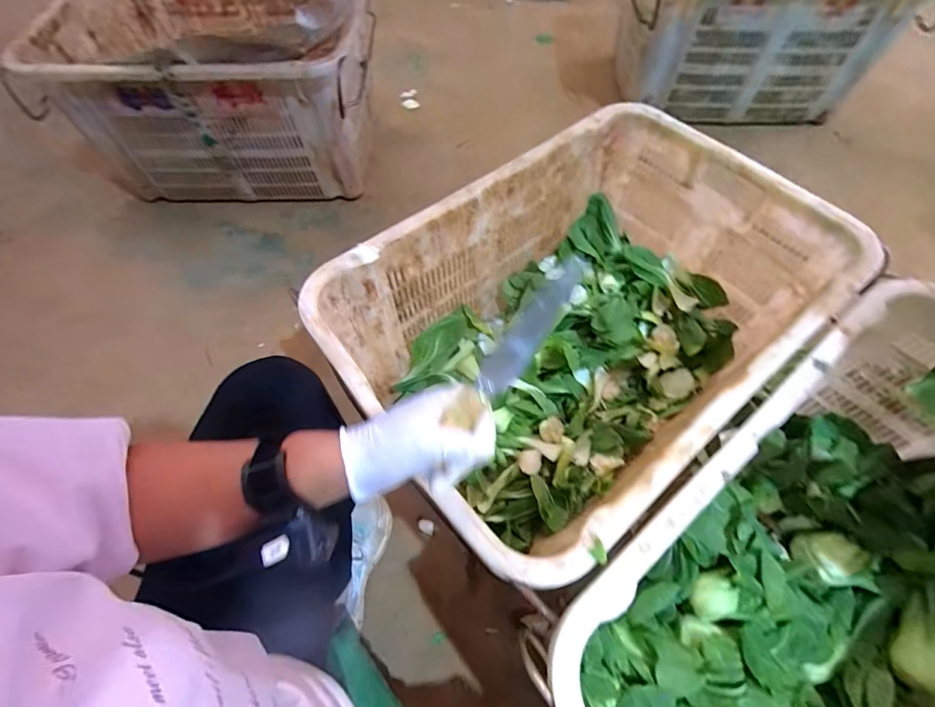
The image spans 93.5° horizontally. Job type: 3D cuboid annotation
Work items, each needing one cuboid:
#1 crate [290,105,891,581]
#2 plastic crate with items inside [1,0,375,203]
[{"bbox_3d":[0.176,-0.027,0.701,0.658,0.339,0.453,-36,66,-18],"label":"crate"},{"bbox_3d":[-0.541,-0.643,1.062,0.670,0.361,0.470,1,60,2],"label":"plastic crate with items inside"}]

